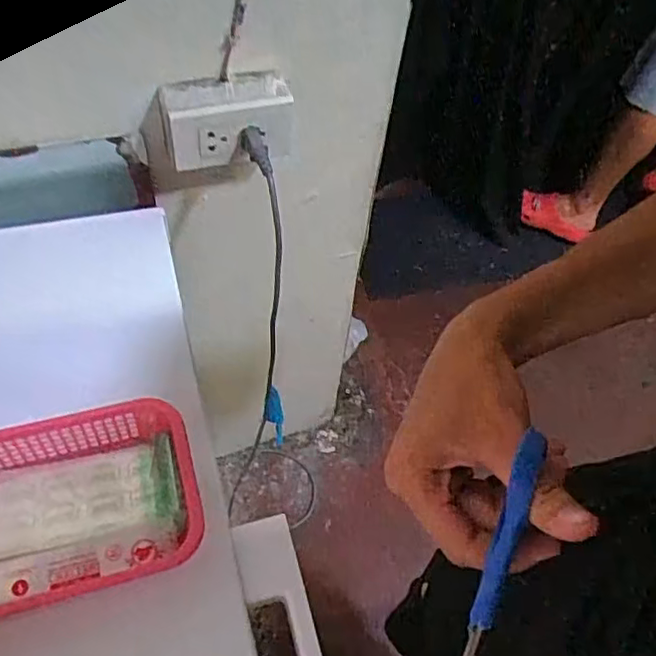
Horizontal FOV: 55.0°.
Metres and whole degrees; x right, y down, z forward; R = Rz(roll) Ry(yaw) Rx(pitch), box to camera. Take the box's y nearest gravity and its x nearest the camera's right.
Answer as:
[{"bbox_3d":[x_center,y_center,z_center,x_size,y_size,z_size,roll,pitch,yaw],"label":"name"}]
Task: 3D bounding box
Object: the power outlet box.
[{"bbox_3d":[-0.097,-0.205,0.621,0.121,0.072,0.047,-14,60,-13],"label":"power outlet box"}]

